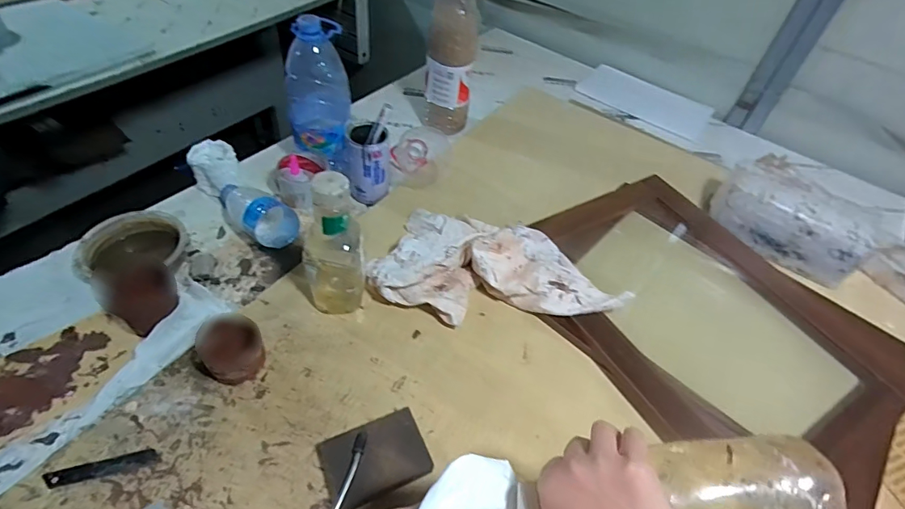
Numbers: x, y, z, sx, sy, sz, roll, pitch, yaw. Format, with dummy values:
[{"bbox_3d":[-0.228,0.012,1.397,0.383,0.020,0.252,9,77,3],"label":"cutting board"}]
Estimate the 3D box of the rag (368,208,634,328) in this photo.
[{"bbox_3d":[0.071,0.024,0.656,0.330,0.066,0.179,16,48,7],"label":"rag"}]

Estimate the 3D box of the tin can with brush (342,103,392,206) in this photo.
[{"bbox_3d":[-0.136,-0.160,0.756,0.075,0.141,0.079,4,48,-4],"label":"tin can with brush"}]

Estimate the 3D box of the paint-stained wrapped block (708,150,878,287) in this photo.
[{"bbox_3d":[0.540,-0.055,0.765,0.223,0.103,0.101,28,51,18],"label":"paint-stained wrapped block"}]

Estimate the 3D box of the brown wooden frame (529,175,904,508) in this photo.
[{"bbox_3d":[0.358,0.076,0.677,0.386,0.029,0.495,-34,60,-32],"label":"brown wooden frame"}]

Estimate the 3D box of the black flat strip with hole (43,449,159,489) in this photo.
[{"bbox_3d":[-0.346,0.210,0.474,0.095,0.004,0.016,-11,50,-16],"label":"black flat strip with hole"}]

